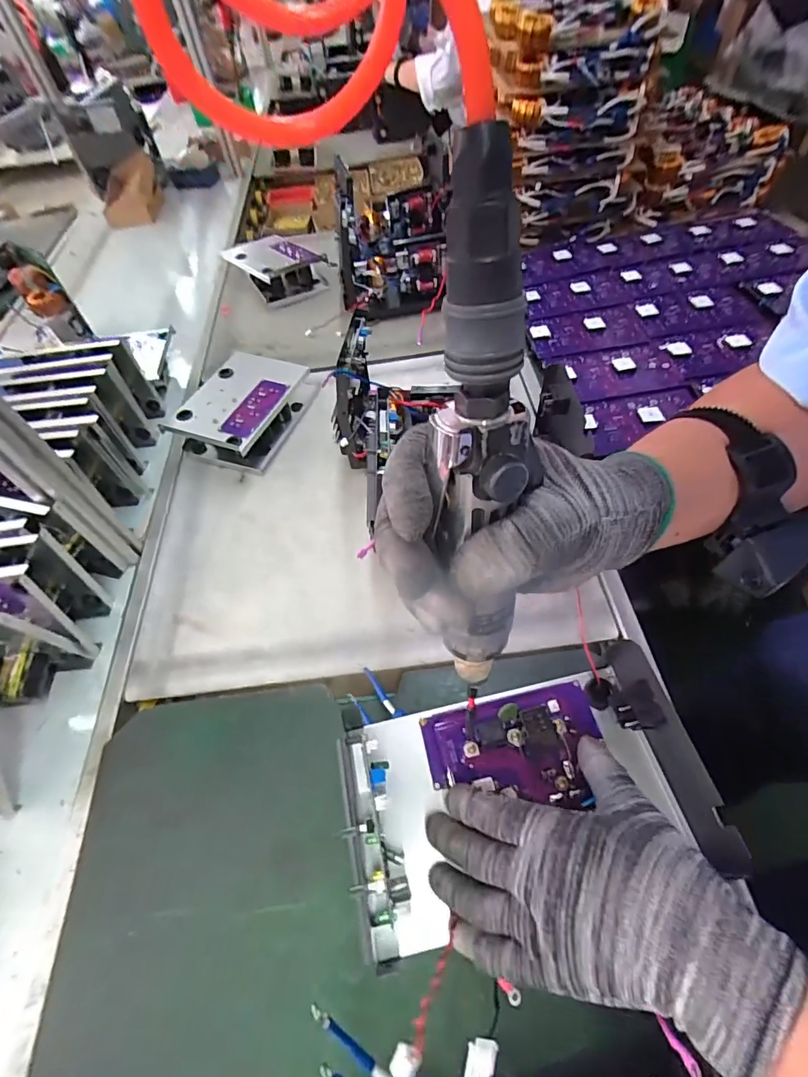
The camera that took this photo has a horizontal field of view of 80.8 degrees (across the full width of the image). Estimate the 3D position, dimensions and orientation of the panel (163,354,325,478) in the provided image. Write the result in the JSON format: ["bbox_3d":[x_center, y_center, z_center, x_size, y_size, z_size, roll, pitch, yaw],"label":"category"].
[{"bbox_3d":[-0.265,-0.223,0.819,0.163,0.077,0.235,13,58,13],"label":"panel"}]

